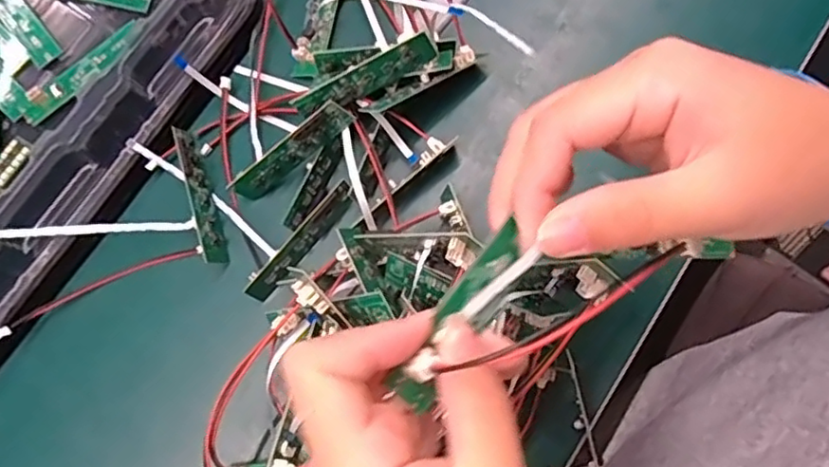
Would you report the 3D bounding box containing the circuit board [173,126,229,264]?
[{"bbox_3d":[-0.126,-0.023,0.366,0.005,0.021,0.082,-19,81,16],"label":"circuit board"}]

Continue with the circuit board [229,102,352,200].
[{"bbox_3d":[-0.072,-0.045,0.355,0.084,0.022,0.008,-34,49,20],"label":"circuit board"}]

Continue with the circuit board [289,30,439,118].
[{"bbox_3d":[-0.027,-0.086,0.345,0.082,0.020,0.005,-27,51,14],"label":"circuit board"}]

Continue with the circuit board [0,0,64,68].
[{"bbox_3d":[-0.248,-0.138,0.385,0.018,0.005,0.086,-40,81,-6],"label":"circuit board"}]

